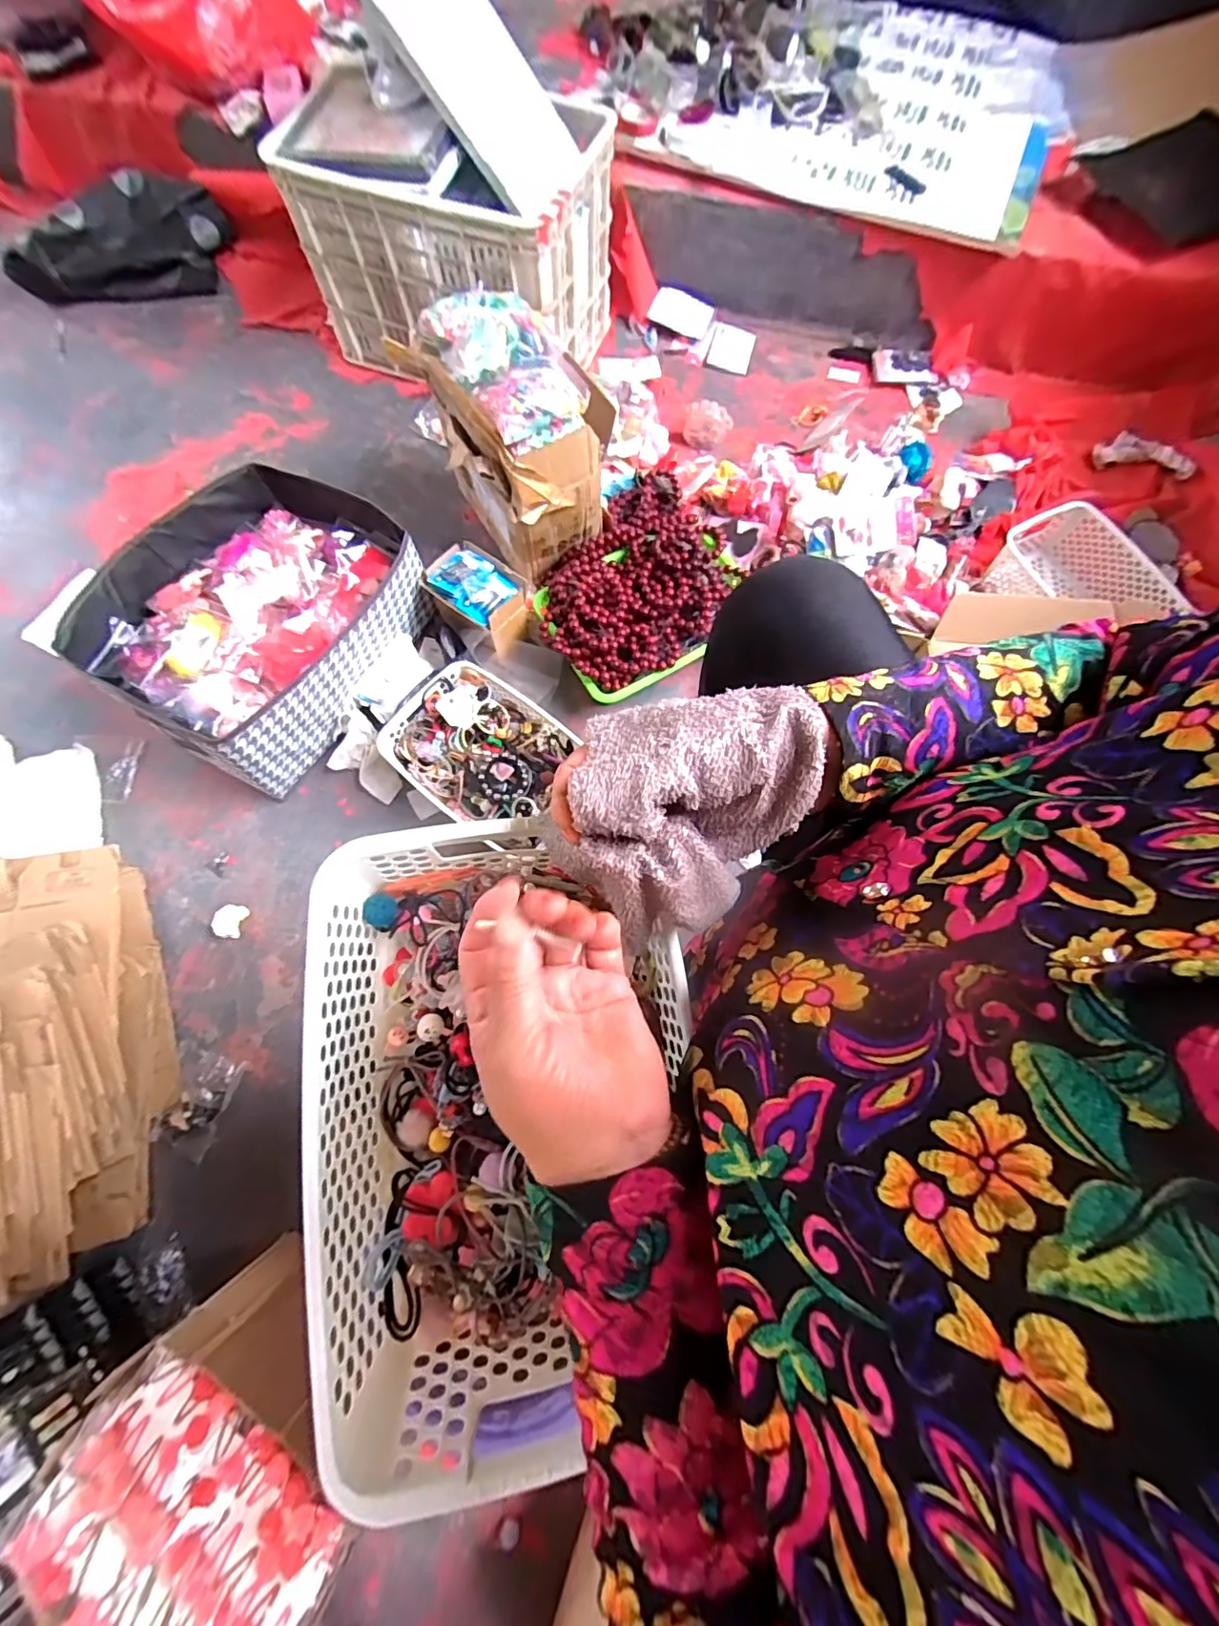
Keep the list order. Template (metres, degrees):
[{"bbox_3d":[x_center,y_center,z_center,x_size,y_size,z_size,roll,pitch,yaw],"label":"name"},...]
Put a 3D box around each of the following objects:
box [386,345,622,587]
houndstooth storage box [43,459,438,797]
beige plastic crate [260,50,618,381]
[{"bbox_3d":[-0.151,-0.566,0.899,0.199,0.301,0.277,-39,77,-12],"label":"box"},{"bbox_3d":[-0.523,-0.298,0.842,0.370,0.142,0.419,30,74,8],"label":"houndstooth storage box"},{"bbox_3d":[-0.291,-1.117,1.091,0.523,0.324,0.351,19,73,5],"label":"beige plastic crate"}]

